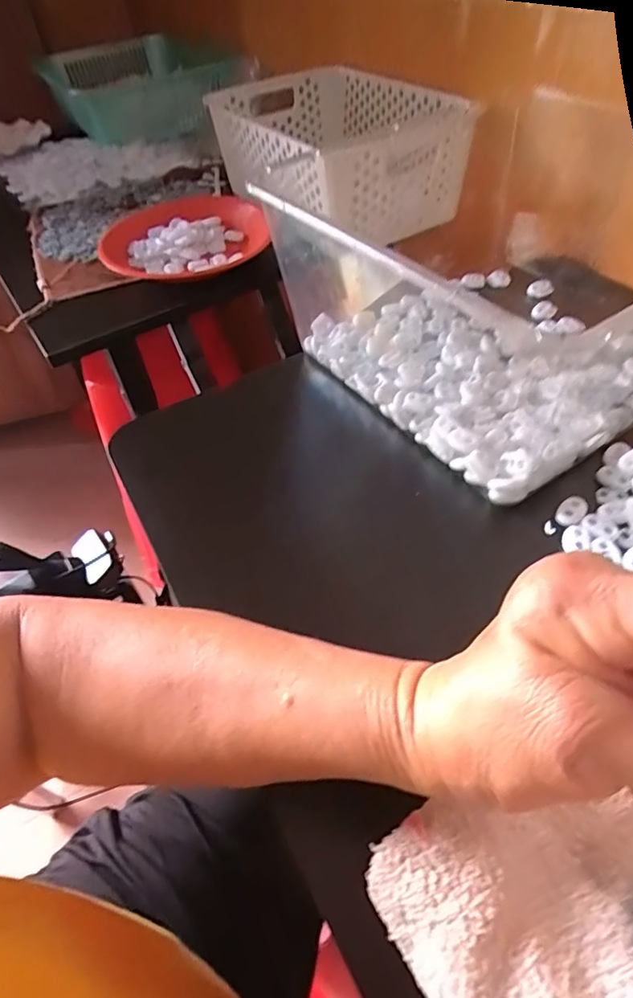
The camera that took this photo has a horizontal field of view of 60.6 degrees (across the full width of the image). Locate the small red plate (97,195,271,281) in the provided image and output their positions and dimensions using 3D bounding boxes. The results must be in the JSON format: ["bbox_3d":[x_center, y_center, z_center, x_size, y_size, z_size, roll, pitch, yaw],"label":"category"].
[{"bbox_3d":[-0.159,-0.316,0.636,0.186,0.025,0.213,-22,50,-14],"label":"small red plate"}]

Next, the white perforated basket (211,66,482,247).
[{"bbox_3d":[0.013,-0.444,0.681,0.216,0.105,0.373,-23,50,-16],"label":"white perforated basket"}]

